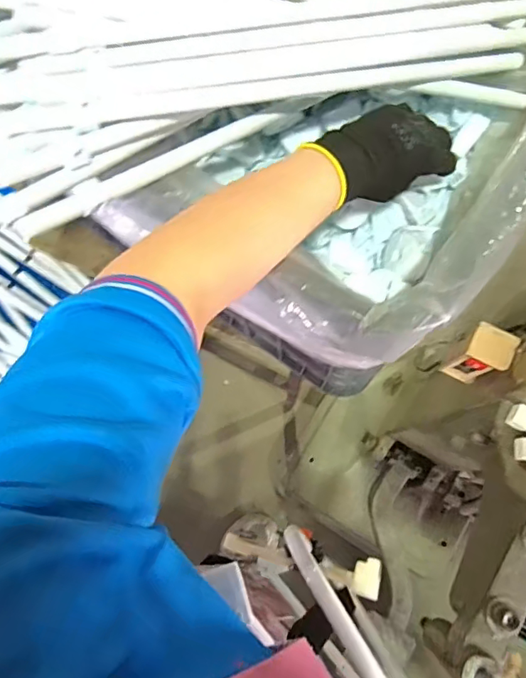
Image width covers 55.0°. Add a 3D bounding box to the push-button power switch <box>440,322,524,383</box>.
[{"bbox_3d":[0.264,0.021,0.623,0.048,0.111,0.045,25,77,8],"label":"push-button power switch"}]

